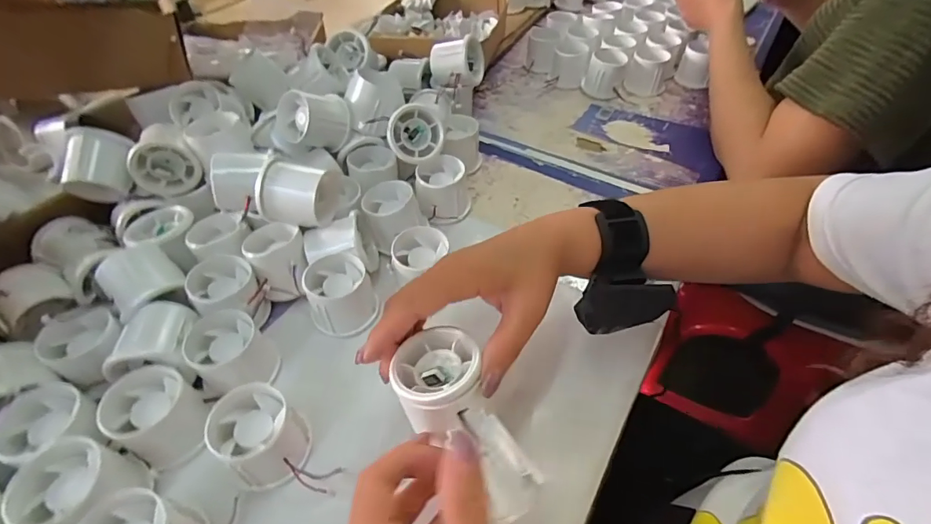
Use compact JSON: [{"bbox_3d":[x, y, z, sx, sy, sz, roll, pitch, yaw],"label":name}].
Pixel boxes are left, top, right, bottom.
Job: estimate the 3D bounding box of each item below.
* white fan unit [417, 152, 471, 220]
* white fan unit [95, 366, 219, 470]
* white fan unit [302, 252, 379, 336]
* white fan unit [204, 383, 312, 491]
[{"bbox_3d":[-0.022,-0.075,0.476,0.055,0.052,0.060,-5,48,-3],"label":"white fan unit"},{"bbox_3d":[-0.213,0.106,0.317,0.056,0.043,0.052,22,52,20],"label":"white fan unit"},{"bbox_3d":[-0.108,0.027,0.389,0.055,0.045,0.050,0,48,1],"label":"white fan unit"},{"bbox_3d":[-0.138,0.119,0.308,0.053,0.048,0.053,0,48,1],"label":"white fan unit"}]

